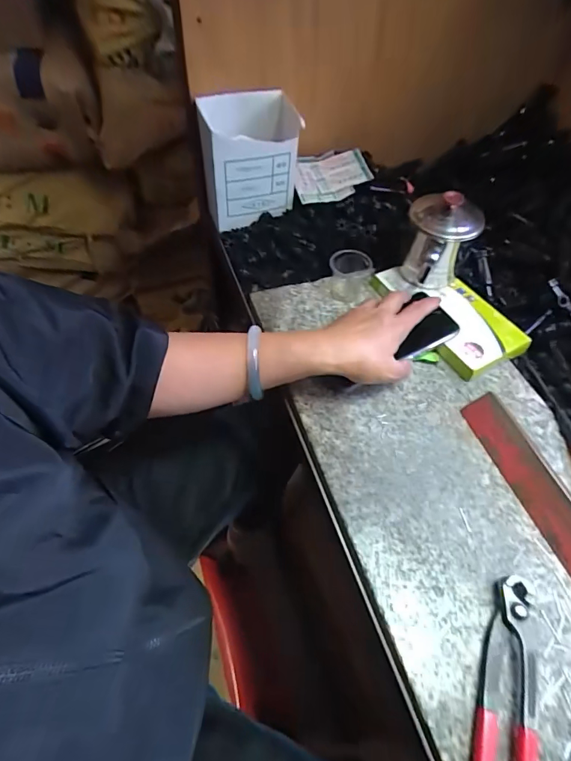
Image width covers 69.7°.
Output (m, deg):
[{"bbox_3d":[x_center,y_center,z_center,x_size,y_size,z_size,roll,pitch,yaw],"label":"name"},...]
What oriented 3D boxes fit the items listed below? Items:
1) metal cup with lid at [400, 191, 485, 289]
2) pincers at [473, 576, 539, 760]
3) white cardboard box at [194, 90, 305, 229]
[{"bbox_3d":[0.177,-0.159,0.482,0.078,0.100,0.094,17,55,10],"label":"metal cup with lid"},{"bbox_3d":[0.150,0.238,0.278,0.037,0.016,0.196,20,56,11],"label":"pincers"},{"bbox_3d":[-0.049,-0.292,0.558,0.119,0.151,0.069,-19,58,-15],"label":"white cardboard box"}]

